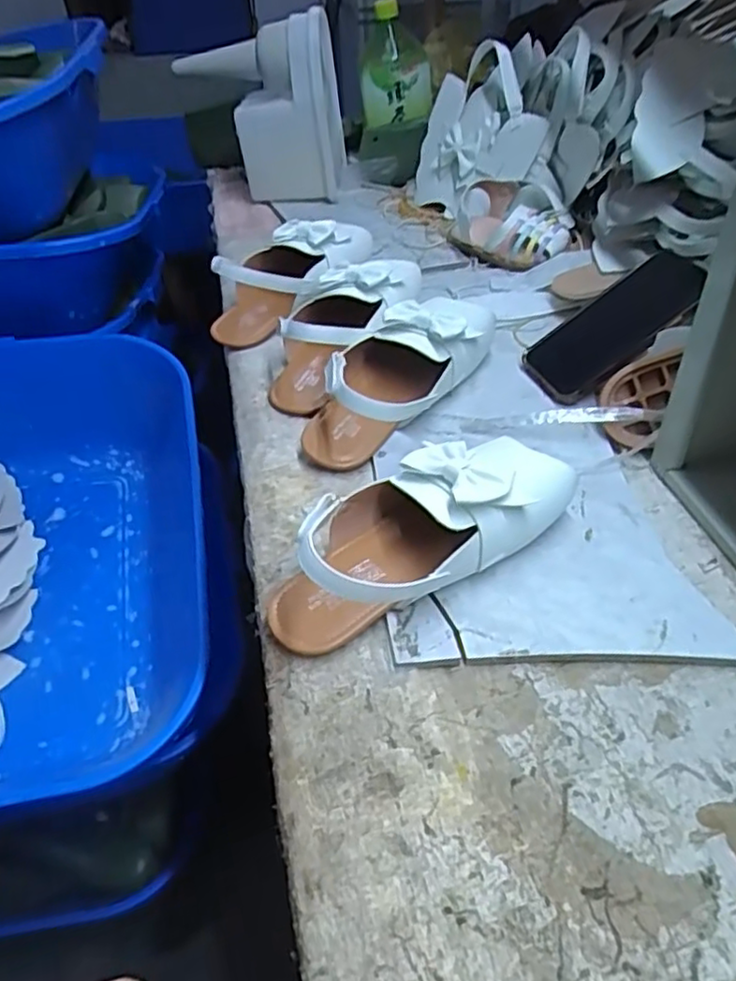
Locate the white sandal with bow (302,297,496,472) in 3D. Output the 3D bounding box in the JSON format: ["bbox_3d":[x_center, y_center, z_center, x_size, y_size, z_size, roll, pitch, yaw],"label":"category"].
[{"bbox_3d":[0.025,-0.101,0.552,0.089,0.066,0.205,23,48,25],"label":"white sandal with bow"}]

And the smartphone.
[{"bbox_3d":[0.203,-0.137,0.565,0.146,0.011,0.077,-37,43,16],"label":"smartphone"}]

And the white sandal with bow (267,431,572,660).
[{"bbox_3d":[0.030,0.022,0.424,0.201,0.068,0.084,-26,47,-23],"label":"white sandal with bow"}]

